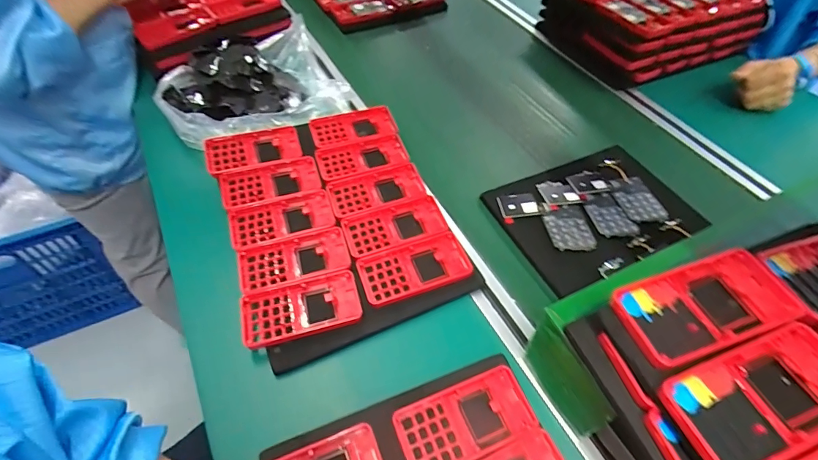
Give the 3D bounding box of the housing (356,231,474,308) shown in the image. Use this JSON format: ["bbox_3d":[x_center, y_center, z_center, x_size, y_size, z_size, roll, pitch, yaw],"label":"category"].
[{"bbox_3d":[0.007,0.042,0.476,0.122,0.011,0.064,-15,54,-13],"label":"housing"}]

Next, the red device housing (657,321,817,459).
[{"bbox_3d":[0.235,0.109,0.277,0.129,0.017,0.062,-16,54,-14],"label":"red device housing"}]

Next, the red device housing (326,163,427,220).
[{"bbox_3d":[-0.040,-0.048,0.550,0.122,0.018,0.064,-16,54,-14],"label":"red device housing"}]

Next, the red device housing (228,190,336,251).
[{"bbox_3d":[-0.155,-0.011,0.516,0.122,0.014,0.060,-13,53,-12],"label":"red device housing"}]

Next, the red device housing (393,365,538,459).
[{"bbox_3d":[0.051,0.171,0.381,0.121,0.008,0.061,-18,54,-15],"label":"red device housing"}]

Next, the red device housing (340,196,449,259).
[{"bbox_3d":[-0.017,-0.005,0.509,0.119,0.009,0.062,-15,54,-13],"label":"red device housing"}]

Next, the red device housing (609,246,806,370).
[{"bbox_3d":[0.223,0.056,0.317,0.129,0.017,0.063,-14,53,-12],"label":"red device housing"}]

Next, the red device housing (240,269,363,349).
[{"bbox_3d":[-0.113,0.082,0.445,0.119,0.018,0.061,-13,53,-12],"label":"red device housing"}]

